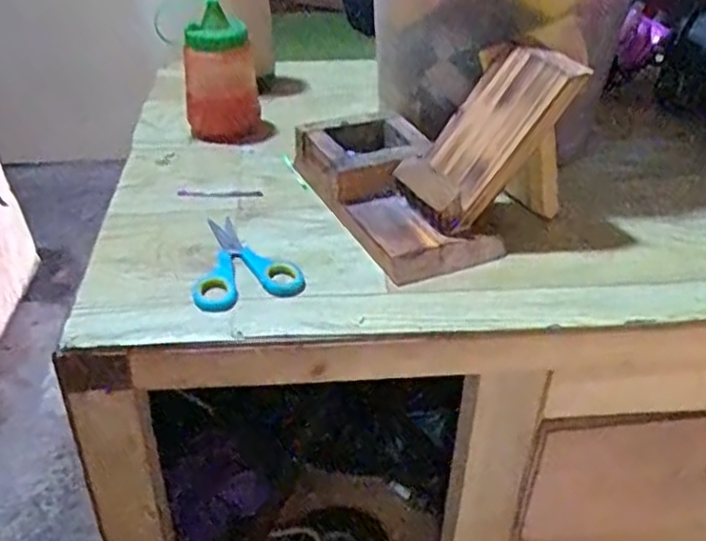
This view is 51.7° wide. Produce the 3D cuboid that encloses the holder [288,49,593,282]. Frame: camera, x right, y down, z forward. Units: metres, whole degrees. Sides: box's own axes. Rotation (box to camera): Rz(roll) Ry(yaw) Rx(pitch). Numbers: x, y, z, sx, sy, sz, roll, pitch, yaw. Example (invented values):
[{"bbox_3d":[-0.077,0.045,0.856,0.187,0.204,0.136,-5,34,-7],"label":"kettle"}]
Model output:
[{"bbox_3d":[0.060,-0.113,0.599,0.169,0.120,0.201,-18,40,-23],"label":"holder"}]

